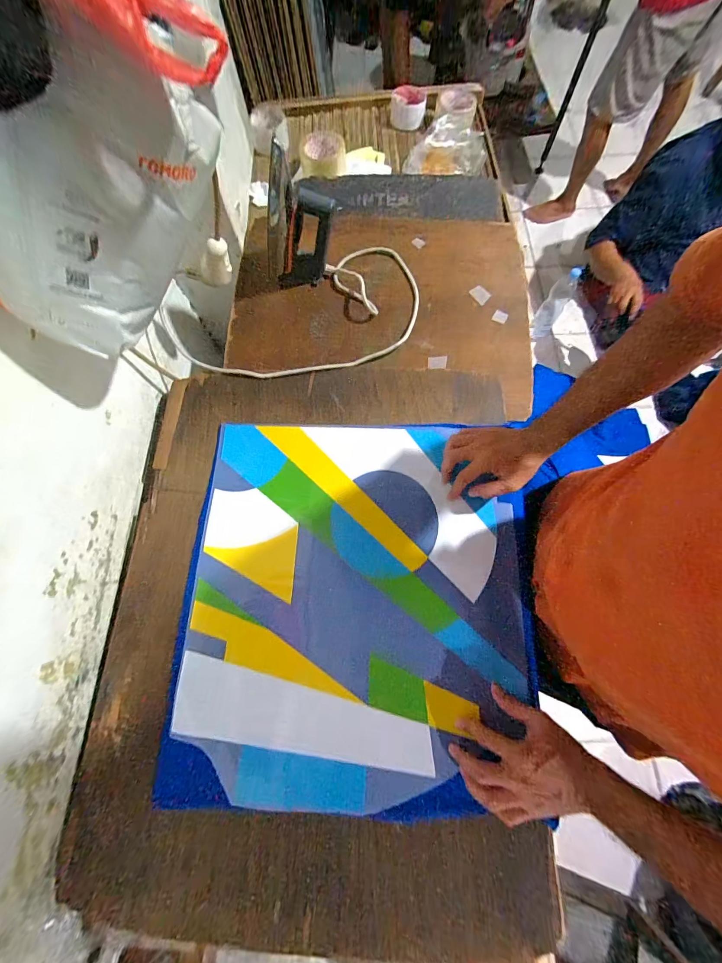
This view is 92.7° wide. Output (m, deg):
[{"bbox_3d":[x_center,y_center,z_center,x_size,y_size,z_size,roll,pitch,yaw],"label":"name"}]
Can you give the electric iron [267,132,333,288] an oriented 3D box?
[{"bbox_3d":[-0.114,-0.458,0.615,0.126,0.192,0.085,1,74,2],"label":"electric iron"}]

